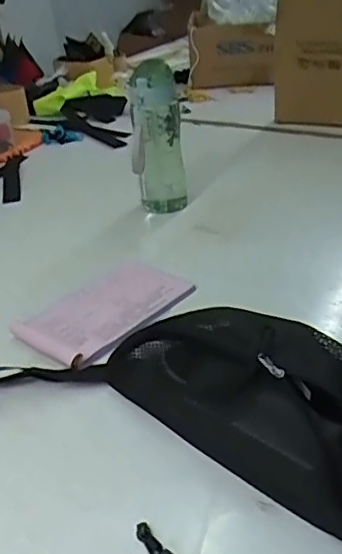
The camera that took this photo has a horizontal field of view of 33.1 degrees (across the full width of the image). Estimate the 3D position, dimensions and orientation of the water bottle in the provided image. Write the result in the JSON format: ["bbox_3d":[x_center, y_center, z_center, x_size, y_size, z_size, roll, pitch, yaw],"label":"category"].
[{"bbox_3d":[-0.020,-0.191,0.840,0.072,0.219,0.058,-4,32,4],"label":"water bottle"}]

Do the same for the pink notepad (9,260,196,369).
[{"bbox_3d":[-0.072,0.034,0.669,0.119,0.014,0.196,23,42,38],"label":"pink notepad"}]

